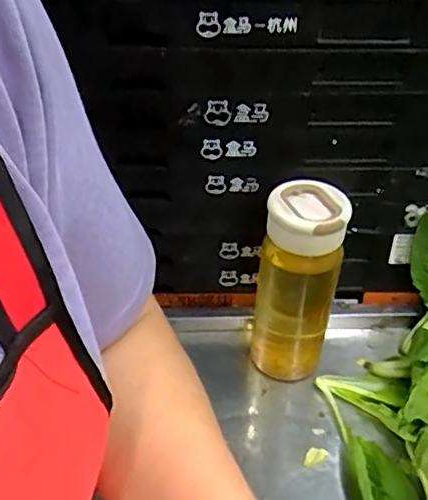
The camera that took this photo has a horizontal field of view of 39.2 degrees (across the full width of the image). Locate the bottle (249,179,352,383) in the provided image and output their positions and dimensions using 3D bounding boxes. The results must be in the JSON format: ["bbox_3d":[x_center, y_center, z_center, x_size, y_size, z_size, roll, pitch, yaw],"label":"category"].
[{"bbox_3d":[0.077,0.039,0.568,0.074,0.201,0.060,5,37,5],"label":"bottle"}]

